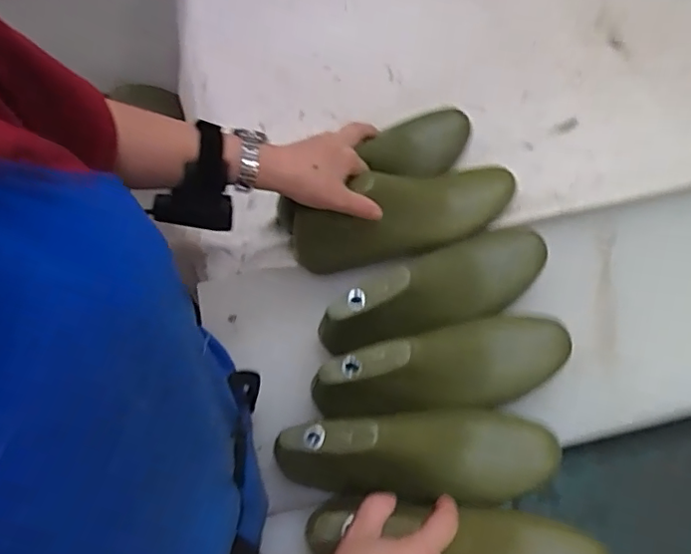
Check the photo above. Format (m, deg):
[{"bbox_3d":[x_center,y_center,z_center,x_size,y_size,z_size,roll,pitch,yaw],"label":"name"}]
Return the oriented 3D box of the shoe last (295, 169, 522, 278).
[{"bbox_3d":[0.071,-0.066,0.580,0.242,0.086,0.071,-17,64,-10],"label":"shoe last"}]

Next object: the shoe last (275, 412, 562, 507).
[{"bbox_3d":[0.064,0.150,0.471,0.234,0.077,0.070,5,63,-12],"label":"shoe last"}]

